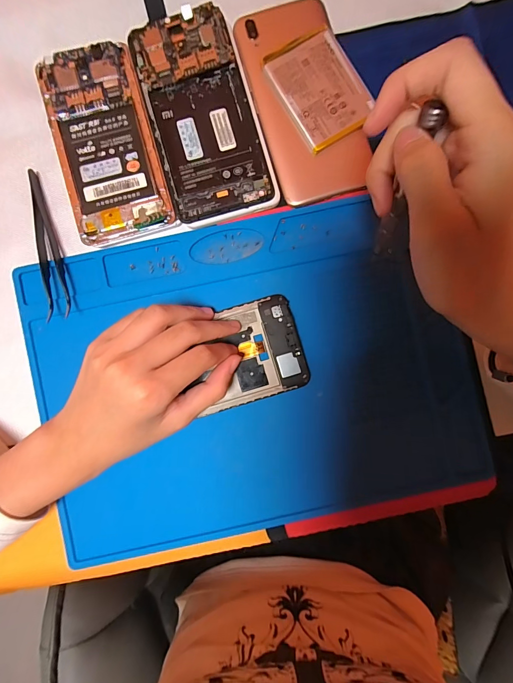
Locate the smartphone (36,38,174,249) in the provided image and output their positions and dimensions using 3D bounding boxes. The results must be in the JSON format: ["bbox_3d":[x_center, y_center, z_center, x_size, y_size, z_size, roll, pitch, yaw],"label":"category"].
[{"bbox_3d":[-0.110,-0.146,0.240,0.070,0.015,0.138,-16,88,-1],"label":"smartphone"}]

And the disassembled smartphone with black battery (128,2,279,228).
[{"bbox_3d":[-0.040,-0.165,0.240,0.076,0.015,0.149,-17,88,-1],"label":"disassembled smartphone with black battery"}]

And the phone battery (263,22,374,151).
[{"bbox_3d":[0.047,-0.190,0.242,0.058,0.007,0.084,-28,89,-1],"label":"phone battery"}]

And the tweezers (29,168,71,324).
[{"bbox_3d":[-0.153,-0.073,0.241,0.017,0.010,0.112,-9,88,-1],"label":"tweezers"}]

